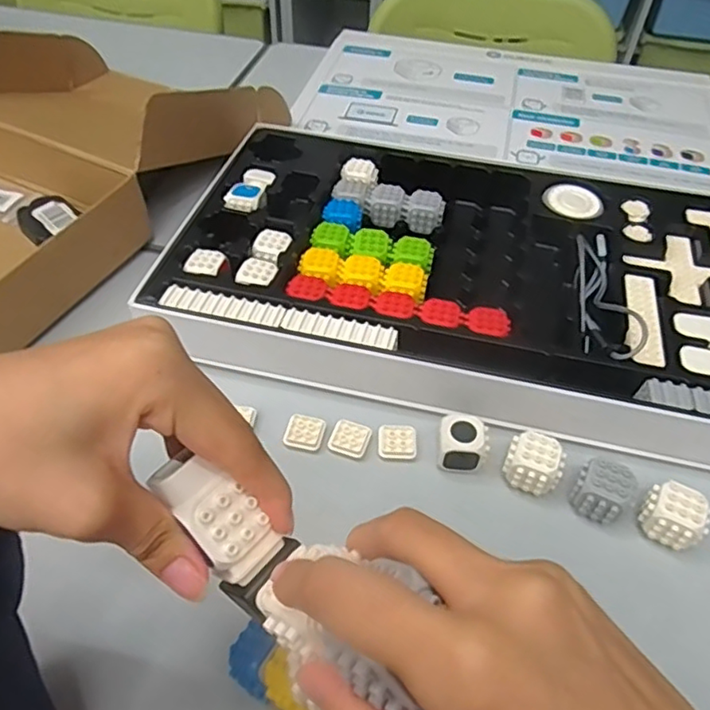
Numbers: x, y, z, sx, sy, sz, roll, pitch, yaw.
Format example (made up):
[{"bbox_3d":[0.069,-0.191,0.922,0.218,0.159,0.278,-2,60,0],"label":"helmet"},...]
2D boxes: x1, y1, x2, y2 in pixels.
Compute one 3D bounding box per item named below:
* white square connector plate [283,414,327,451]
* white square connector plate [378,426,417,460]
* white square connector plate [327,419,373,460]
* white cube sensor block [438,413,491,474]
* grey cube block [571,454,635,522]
[{"bbox_3d":[-0.038,0.058,0.451,0.028,0.004,0.028,10,49,6],"label":"white square connector plate"},{"bbox_3d":[0.031,0.065,0.448,0.028,0.007,0.025,0,49,-3],"label":"white square connector plate"},{"bbox_3d":[-0.004,0.063,0.448,0.028,0.004,0.028,16,50,11],"label":"white square connector plate"},{"bbox_3d":[0.077,0.064,0.430,0.035,0.031,0.030,10,49,6],"label":"white cube sensor block"},{"bbox_3d":[0.168,0.093,0.411,0.032,0.038,0.030,30,54,22],"label":"grey cube block"}]

